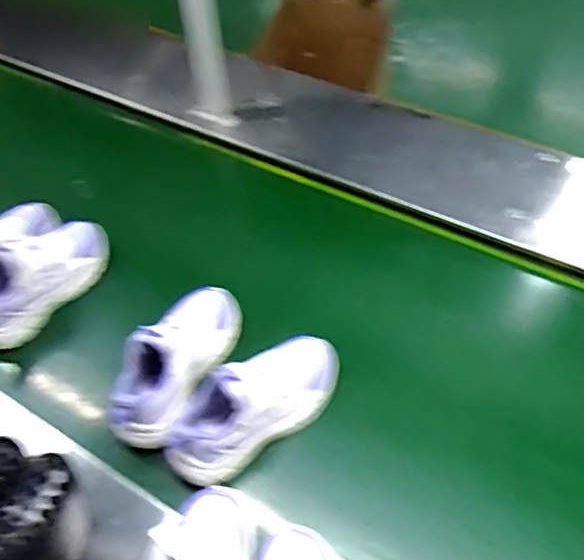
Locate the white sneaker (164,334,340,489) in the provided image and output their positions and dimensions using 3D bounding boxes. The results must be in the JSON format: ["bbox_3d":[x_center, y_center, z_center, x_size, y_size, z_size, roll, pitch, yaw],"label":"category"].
[{"bbox_3d":[-0.041,0.139,0.690,0.234,0.105,0.084,-34,58,-22],"label":"white sneaker"}]

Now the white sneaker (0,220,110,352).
[{"bbox_3d":[-0.371,-0.009,0.837,0.081,0.106,0.230,26,57,20],"label":"white sneaker"}]

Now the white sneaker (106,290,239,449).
[{"bbox_3d":[-0.145,0.093,0.730,0.098,0.113,0.230,11,53,10],"label":"white sneaker"}]

